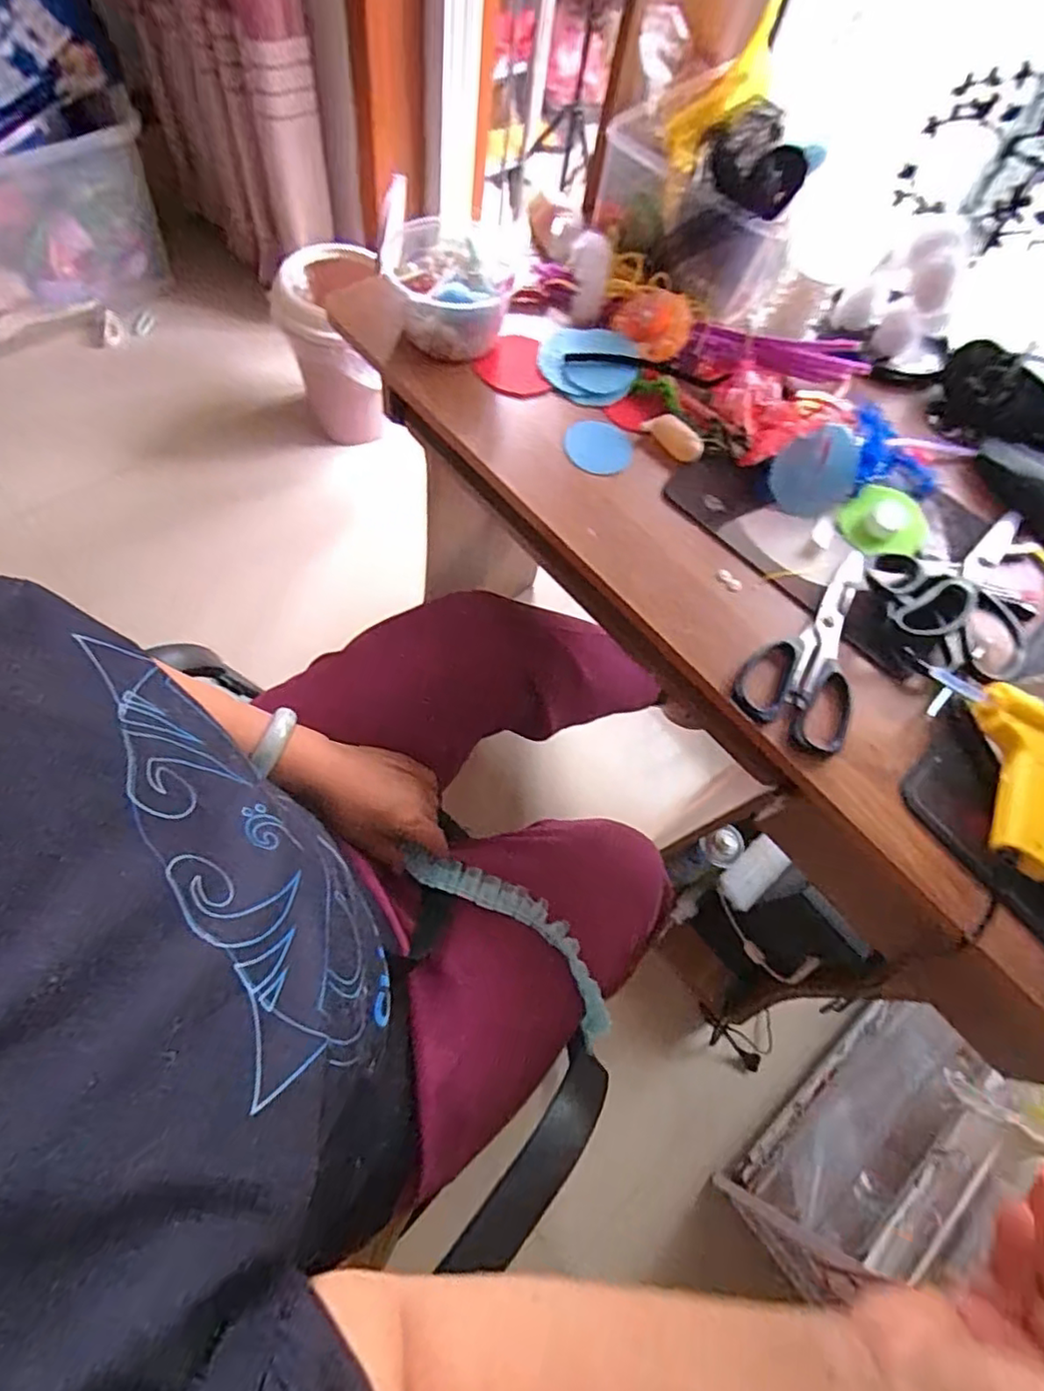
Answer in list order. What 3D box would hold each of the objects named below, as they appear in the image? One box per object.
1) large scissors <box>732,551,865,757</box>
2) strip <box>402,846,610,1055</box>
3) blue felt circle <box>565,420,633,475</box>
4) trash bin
[{"bbox_3d":[0.223,-0.044,0.475,0.080,0.017,0.180,29,65,4],"label":"large scissors"},{"bbox_3d":[-0.001,0.203,0.537,0.224,0.020,0.063,44,101,1],"label":"strip"},{"bbox_3d":[0.065,-0.215,0.538,0.058,0.004,0.056,21,65,0],"label":"blue felt circle"},{"bbox_3d":[-0.375,-0.681,1.262,0.196,0.284,0.222,-3,67,-11],"label":"trash bin"}]

